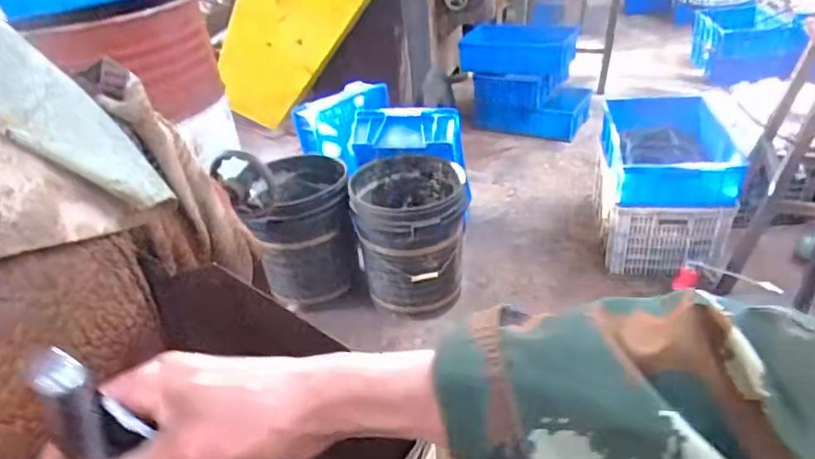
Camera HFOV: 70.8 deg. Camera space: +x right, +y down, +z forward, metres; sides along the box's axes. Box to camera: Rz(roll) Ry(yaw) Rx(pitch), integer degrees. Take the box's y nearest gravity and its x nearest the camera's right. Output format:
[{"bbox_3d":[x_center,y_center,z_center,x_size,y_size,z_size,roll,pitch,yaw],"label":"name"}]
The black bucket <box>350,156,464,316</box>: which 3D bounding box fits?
[{"bbox_3d":[0.012,0.033,1.892,0.353,0.416,0.371,-6,33,-3],"label":"black bucket"}]

